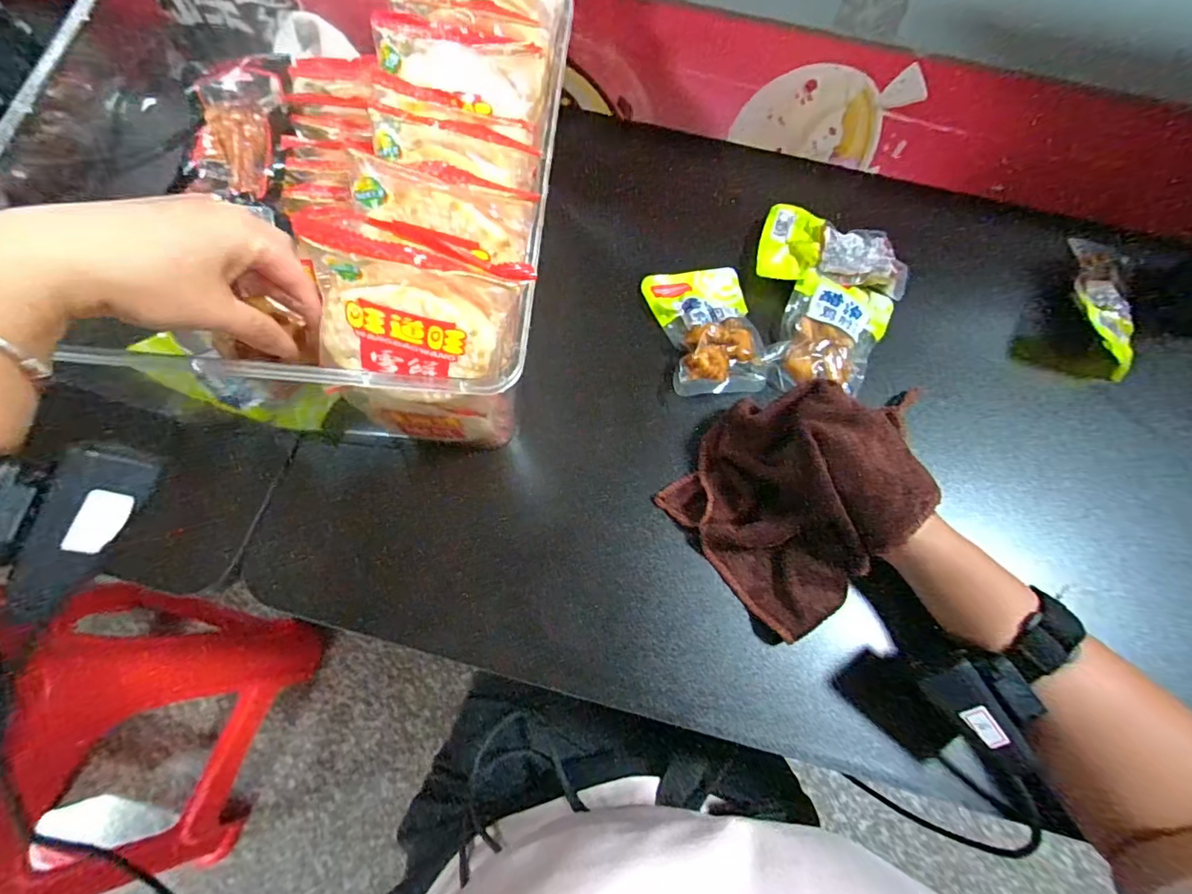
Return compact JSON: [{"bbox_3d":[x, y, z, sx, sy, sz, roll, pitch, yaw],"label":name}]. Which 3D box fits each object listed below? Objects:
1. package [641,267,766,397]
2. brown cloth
[{"bbox_3d":[0.090,-0.099,0.420,0.078,0.030,0.117,-11,72,-6],"label":"package"},{"bbox_3d":[0.129,0.030,0.345,0.131,0.031,0.149,40,112,18],"label":"brown cloth"}]

